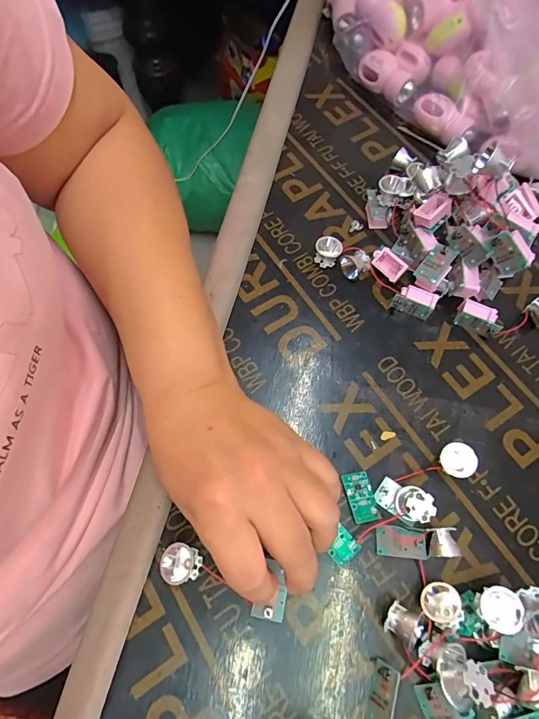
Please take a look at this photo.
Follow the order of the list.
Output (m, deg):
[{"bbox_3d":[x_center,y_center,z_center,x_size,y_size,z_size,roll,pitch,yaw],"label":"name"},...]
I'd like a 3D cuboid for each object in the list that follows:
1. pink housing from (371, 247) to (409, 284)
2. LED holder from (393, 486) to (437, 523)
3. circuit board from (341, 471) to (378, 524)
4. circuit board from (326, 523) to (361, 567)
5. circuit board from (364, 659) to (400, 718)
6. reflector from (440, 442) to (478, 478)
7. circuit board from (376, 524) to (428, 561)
[{"bbox_3d":[0.102,-0.082,0.334,0.030,0.007,0.019,44,116,14],"label":"pink housing"},{"bbox_3d":[0.100,0.100,0.267,0.021,0.020,0.020,0,67,-1],"label":"LED holder"},{"bbox_3d":[0.064,0.097,0.276,0.018,0.005,0.033,-12,68,-6],"label":"circuit board"},{"bbox_3d":[0.048,0.126,0.263,0.019,0.007,0.019,-41,74,-16],"label":"circuit board"},{"bbox_3d":[0.066,0.201,0.230,0.008,0.019,0.034,27,66,-26],"label":"circuit board"},{"bbox_3d":[0.136,0.072,0.280,0.024,0.014,0.024,-50,63,14],"label":"reflector"},{"bbox_3d":[0.090,0.125,0.265,0.032,0.004,0.019,5,73,10],"label":"circuit board"}]

